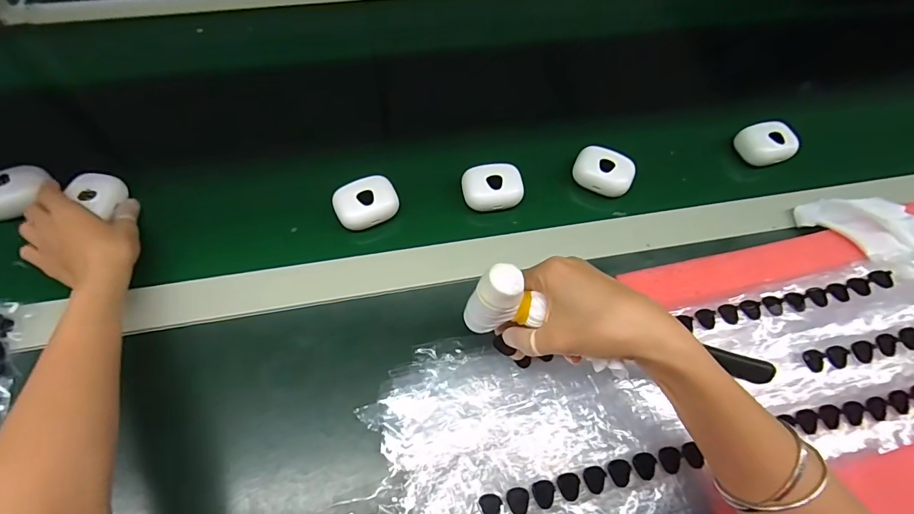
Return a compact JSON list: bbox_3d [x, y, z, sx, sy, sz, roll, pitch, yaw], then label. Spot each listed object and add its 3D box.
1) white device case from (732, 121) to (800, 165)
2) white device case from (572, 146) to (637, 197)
[{"bbox_3d":[0.334,-0.121,0.461,0.046,0.031,0.043,-10,62,-8],"label":"white device case"},{"bbox_3d":[0.150,-0.086,0.439,0.058,0.030,0.041,24,63,11],"label":"white device case"}]

